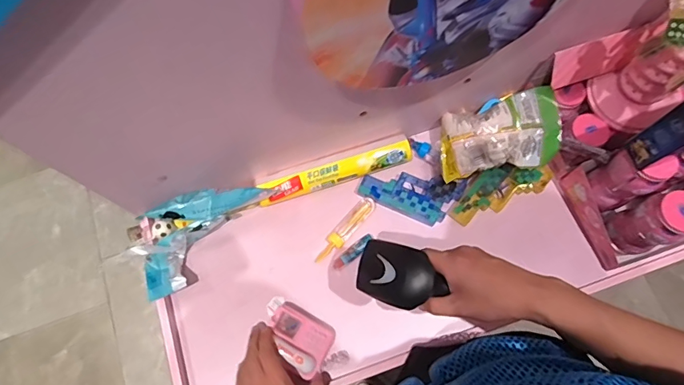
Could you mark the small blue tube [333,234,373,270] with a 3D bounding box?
[{"bbox_3d":[0.018,0.090,0.684,0.075,0.017,0.022,-38,75,-11],"label":"small blue tube"}]

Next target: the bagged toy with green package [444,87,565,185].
[{"bbox_3d":[0.243,-0.090,0.686,0.173,0.061,0.108,-7,72,-1],"label":"bagged toy with green package"}]

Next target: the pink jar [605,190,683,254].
[{"bbox_3d":[0.422,0.040,0.602,0.058,0.119,0.058,0,72,1],"label":"pink jar"}]

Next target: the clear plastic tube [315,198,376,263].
[{"bbox_3d":[0.005,0.058,0.701,0.028,0.020,0.127,39,77,13],"label":"clear plastic tube"}]

